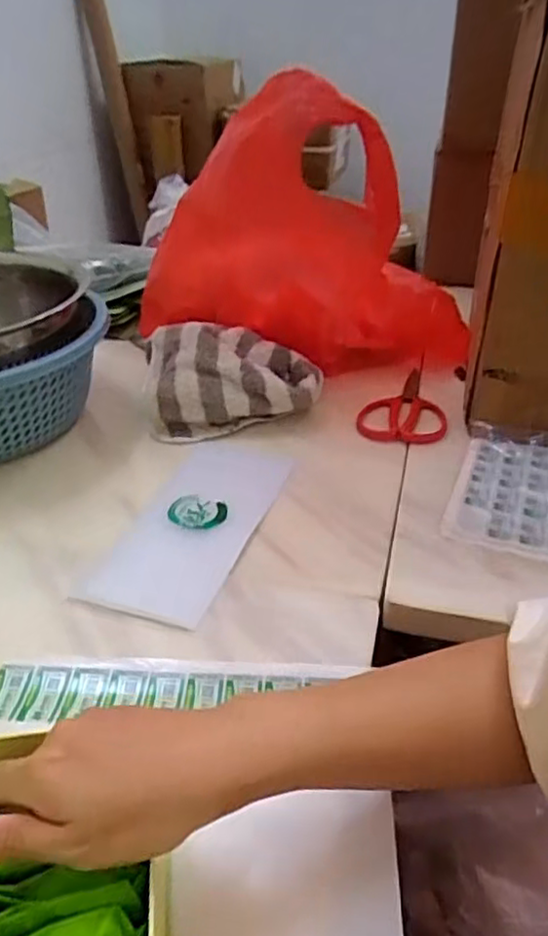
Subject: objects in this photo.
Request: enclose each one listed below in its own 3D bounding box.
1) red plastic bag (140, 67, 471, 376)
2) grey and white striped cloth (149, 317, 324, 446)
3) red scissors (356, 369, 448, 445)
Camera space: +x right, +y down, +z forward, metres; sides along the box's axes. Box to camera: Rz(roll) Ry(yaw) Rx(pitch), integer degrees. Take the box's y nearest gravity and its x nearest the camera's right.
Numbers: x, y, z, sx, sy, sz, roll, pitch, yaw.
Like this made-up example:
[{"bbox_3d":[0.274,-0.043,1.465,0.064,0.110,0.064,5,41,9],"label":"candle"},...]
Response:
[{"bbox_3d":[0.023,-0.264,0.780,0.419,0.325,0.165,5,34,9],"label":"red plastic bag"},{"bbox_3d":[-0.043,-0.103,0.759,0.199,0.086,0.120,-6,34,-7],"label":"grey and white striped cloth"},{"bbox_3d":[0.158,-0.073,0.802,0.098,0.020,0.178,7,31,13],"label":"red scissors"}]

